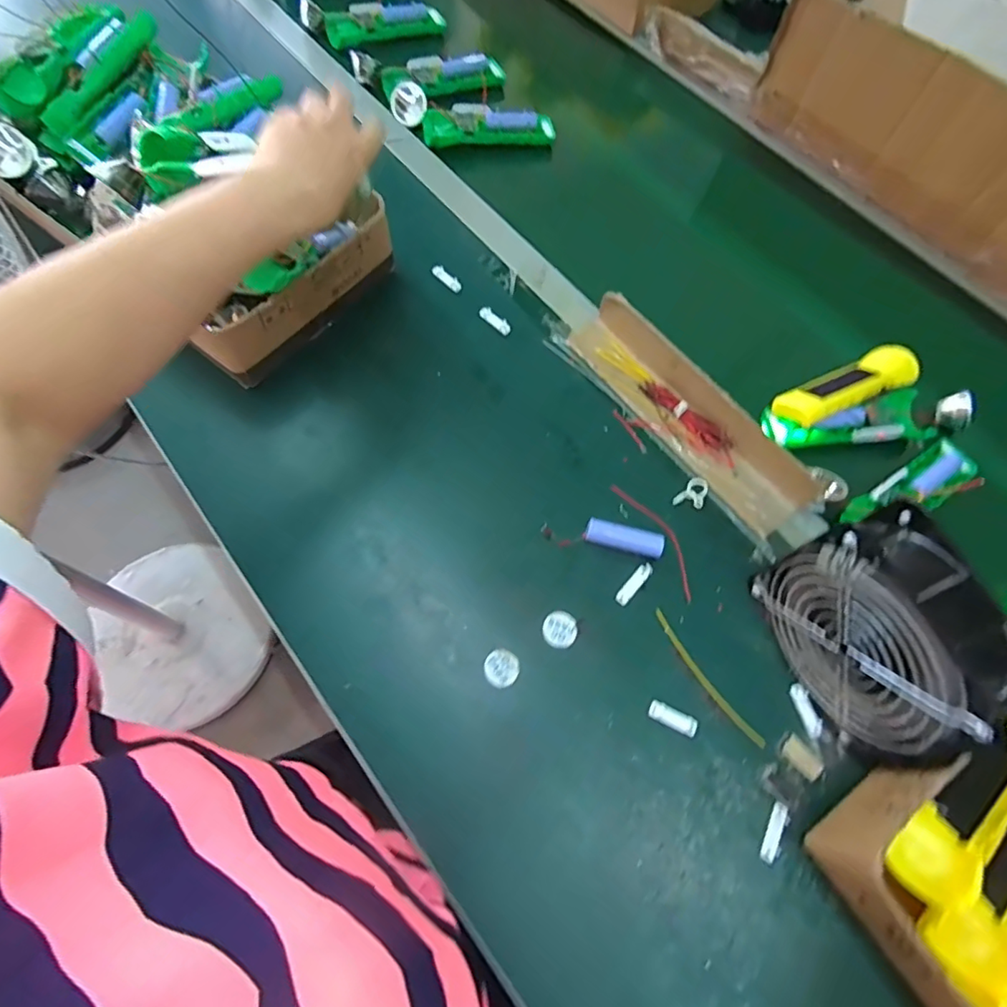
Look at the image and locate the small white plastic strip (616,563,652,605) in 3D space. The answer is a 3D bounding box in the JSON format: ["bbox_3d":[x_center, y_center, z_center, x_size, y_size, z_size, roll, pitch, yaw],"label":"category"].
[{"bbox_3d":[0.111,0.068,0.468,0.012,0.004,0.044,40,68,13],"label":"small white plastic strip"}]

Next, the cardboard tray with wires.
[{"bbox_3d":[0.171,-0.093,0.523,0.064,0.044,0.277,-36,73,-19],"label":"cardboard tray with wires"}]

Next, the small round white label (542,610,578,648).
[{"bbox_3d":[0.046,0.102,0.450,0.027,0.004,0.028,2,65,-4],"label":"small round white label"}]

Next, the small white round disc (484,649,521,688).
[{"bbox_3d":[-0.001,0.129,0.437,0.027,0.004,0.027,2,65,-4],"label":"small white round disc"}]

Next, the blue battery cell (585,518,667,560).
[{"bbox_3d":[0.105,0.031,0.480,0.066,0.016,0.021,15,65,2],"label":"blue battery cell"}]

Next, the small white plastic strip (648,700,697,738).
[{"bbox_3d":[0.131,0.166,0.427,0.037,0.004,0.014,26,66,7],"label":"small white plastic strip"}]

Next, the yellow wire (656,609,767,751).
[{"bbox_3d":[0.162,0.139,0.441,0.012,0.004,0.125,-31,70,-17],"label":"yellow wire"}]

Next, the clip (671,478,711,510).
[{"bbox_3d":[0.174,-0.008,0.504,0.023,0.004,0.038,42,69,14],"label":"clip"}]

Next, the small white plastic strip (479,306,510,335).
[{"bbox_3d":[-0.008,-0.190,0.578,0.040,0.004,0.016,41,68,13],"label":"small white plastic strip"}]

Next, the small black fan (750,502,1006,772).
[{"bbox_3d":[0.264,0.097,0.387,0.061,0.146,0.153,-19,68,-13],"label":"small black fan"}]

